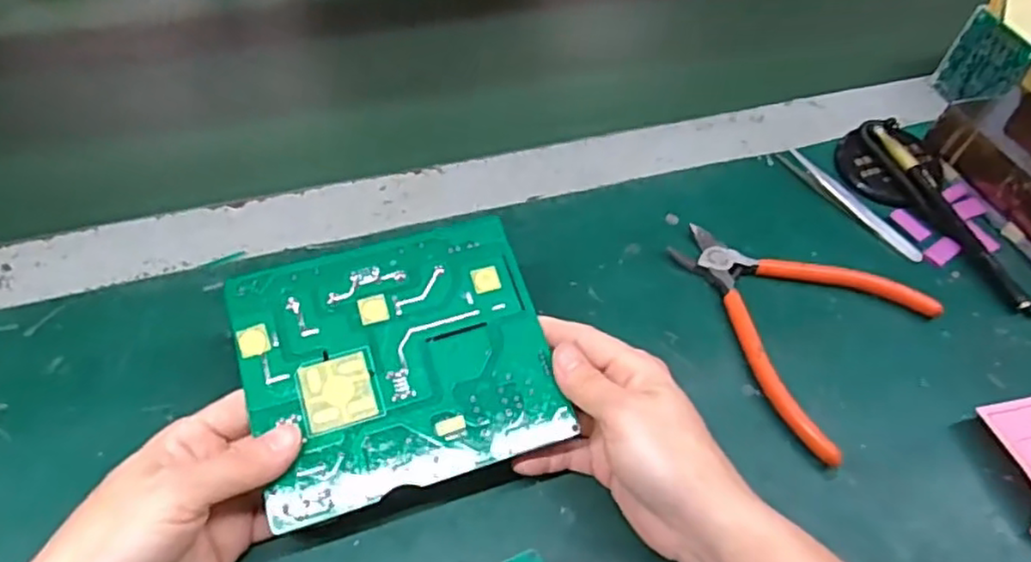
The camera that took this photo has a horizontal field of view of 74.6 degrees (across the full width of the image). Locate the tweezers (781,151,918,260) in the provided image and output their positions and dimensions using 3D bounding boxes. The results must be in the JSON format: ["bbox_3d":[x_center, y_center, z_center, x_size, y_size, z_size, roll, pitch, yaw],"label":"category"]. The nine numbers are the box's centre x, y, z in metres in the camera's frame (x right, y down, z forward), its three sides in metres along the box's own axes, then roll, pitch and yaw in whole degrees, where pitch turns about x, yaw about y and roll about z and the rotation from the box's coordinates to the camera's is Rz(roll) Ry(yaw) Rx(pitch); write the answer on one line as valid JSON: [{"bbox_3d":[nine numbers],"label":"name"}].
[{"bbox_3d":[0.219,-0.052,0.443,0.018,0.008,0.108,-27,59,-24],"label":"tweezers"}]

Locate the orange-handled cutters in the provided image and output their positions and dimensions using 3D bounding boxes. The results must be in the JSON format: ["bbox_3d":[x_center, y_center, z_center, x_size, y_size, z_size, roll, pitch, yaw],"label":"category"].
[{"bbox_3d":[0.151,0.015,0.386,0.134,0.015,0.127,39,58,23],"label":"orange-handled cutters"}]

